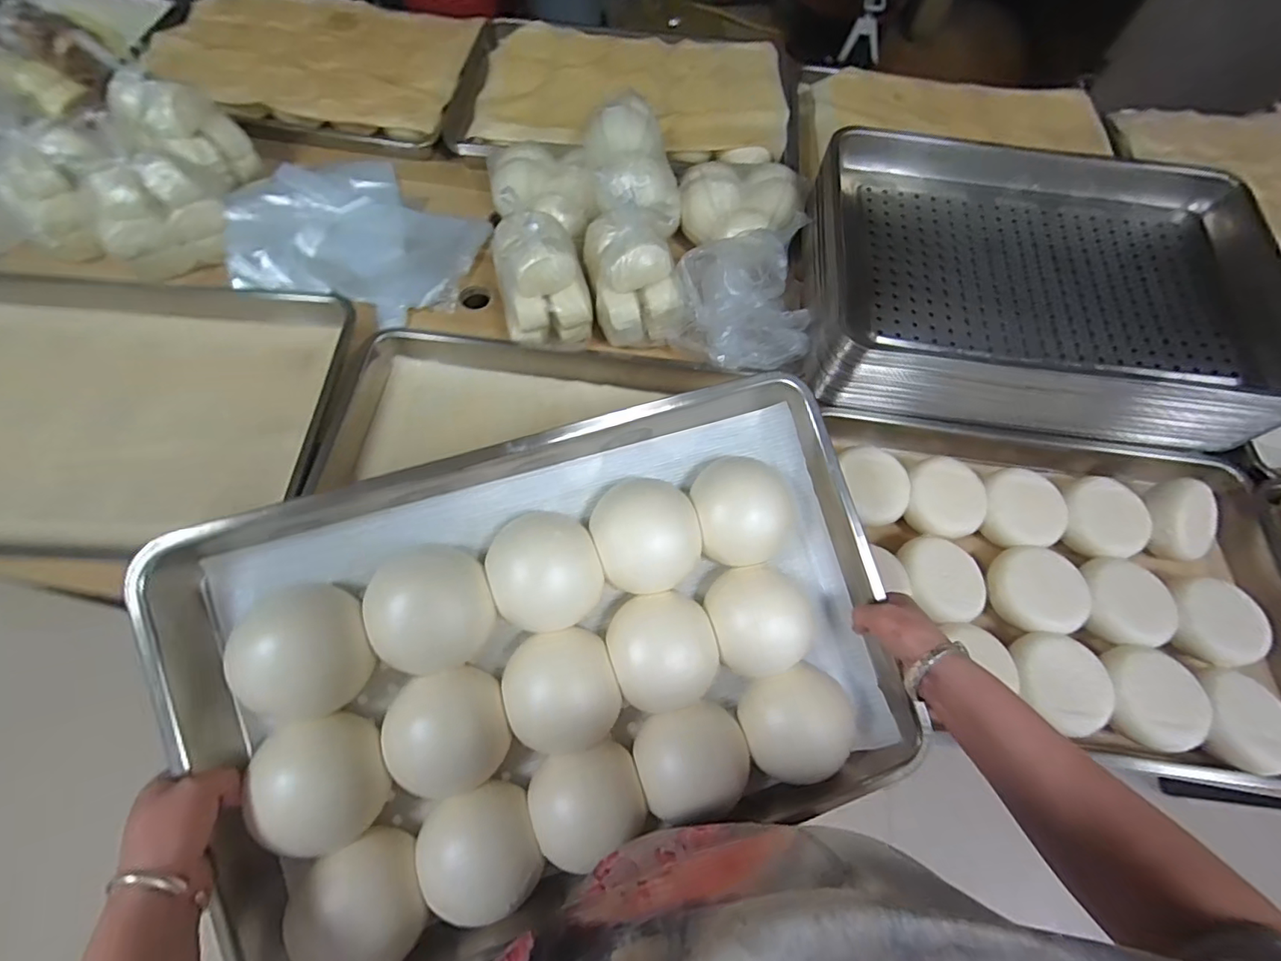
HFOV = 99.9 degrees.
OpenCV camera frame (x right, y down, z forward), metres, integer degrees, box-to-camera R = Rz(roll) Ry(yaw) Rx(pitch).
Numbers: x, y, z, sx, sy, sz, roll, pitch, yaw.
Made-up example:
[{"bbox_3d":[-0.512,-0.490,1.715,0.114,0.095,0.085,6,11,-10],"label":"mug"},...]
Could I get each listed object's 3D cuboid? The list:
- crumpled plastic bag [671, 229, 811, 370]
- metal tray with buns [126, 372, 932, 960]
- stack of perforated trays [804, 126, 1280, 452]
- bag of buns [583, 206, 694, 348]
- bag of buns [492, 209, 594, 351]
[{"bbox_3d":[0.137,-0.240,0.732,0.168,0.106,0.145,-7,65,-7],"label":"crumpled plastic bag"},{"bbox_3d":[-0.063,0.160,0.480,0.579,0.064,0.403,-17,83,-12],"label":"metal tray with buns"},{"bbox_3d":[0.548,-0.273,0.748,0.618,0.117,0.401,7,64,0],"label":"stack of perforated trays"},{"bbox_3d":[-0.008,-0.279,0.750,0.116,0.134,0.168,-12,66,-9],"label":"bag of buns"},{"bbox_3d":[-0.134,-0.278,0.737,0.120,0.139,0.137,-11,66,-9],"label":"bag of buns"}]

